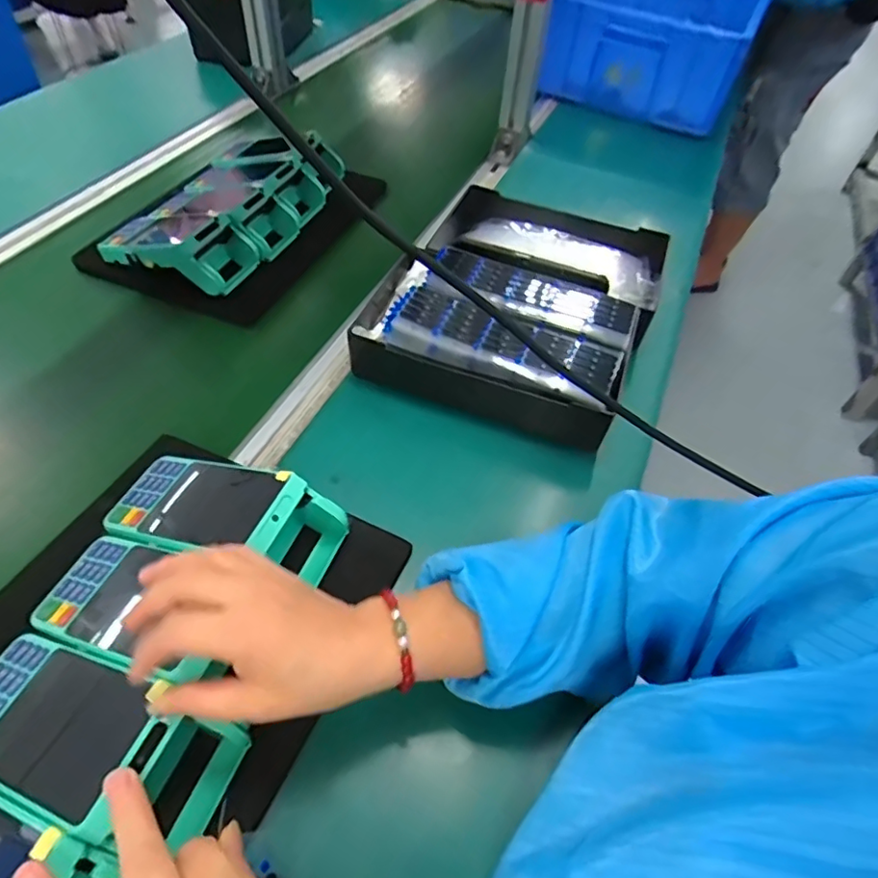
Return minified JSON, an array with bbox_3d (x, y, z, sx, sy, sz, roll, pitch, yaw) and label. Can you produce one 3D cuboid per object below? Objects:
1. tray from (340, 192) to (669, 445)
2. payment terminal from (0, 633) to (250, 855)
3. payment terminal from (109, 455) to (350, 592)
[{"bbox_3d":[0.087,-0.162,0.601,0.270,0.078,0.317,20,52,10],"label":"tray"},{"bbox_3d":[-0.205,0.170,0.326,0.168,0.056,0.074,12,51,15],"label":"payment terminal"},{"bbox_3d":[-0.160,0.055,0.415,0.167,0.060,0.074,19,52,10],"label":"payment terminal"}]

